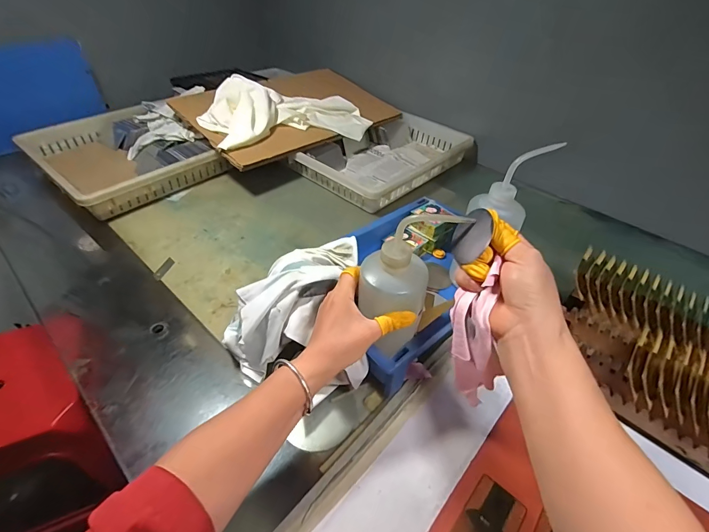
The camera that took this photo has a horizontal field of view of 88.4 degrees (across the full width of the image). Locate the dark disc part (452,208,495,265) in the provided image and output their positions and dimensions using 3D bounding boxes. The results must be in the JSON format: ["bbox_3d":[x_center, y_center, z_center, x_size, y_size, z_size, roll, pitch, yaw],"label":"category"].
[{"bbox_3d":[0.100,-0.025,0.315,0.004,0.044,0.045,19,35,-21],"label":"dark disc part"}]

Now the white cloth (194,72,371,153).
[{"bbox_3d":[-0.148,-0.354,0.854,0.390,0.103,0.157,-8,41,-28],"label":"white cloth"}]

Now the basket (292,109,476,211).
[{"bbox_3d":[0.083,-0.275,0.896,0.269,0.062,0.405,34,51,30],"label":"basket"}]

